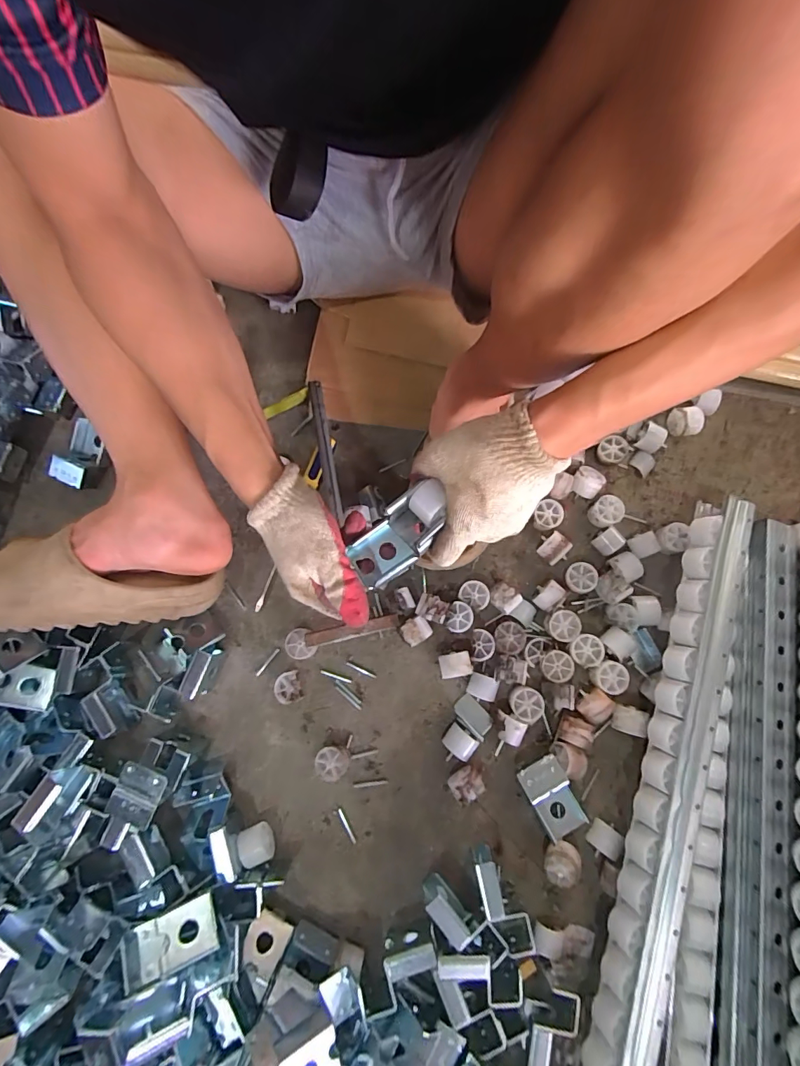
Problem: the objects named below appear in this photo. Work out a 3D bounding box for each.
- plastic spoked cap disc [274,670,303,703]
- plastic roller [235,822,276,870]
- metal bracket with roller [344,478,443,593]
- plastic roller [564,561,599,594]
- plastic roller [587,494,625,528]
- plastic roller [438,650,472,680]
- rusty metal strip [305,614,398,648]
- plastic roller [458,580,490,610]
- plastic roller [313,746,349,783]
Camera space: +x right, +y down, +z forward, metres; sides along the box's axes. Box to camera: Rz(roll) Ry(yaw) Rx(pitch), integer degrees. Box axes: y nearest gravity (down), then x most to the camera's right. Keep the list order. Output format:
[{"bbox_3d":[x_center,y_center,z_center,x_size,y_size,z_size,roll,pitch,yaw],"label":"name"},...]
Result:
[{"bbox_3d":[-0.126,0.175,0.506,0.027,0.023,0.034,-17,78,-2],"label":"plastic spoked cap disc"},{"bbox_3d":[-0.151,0.328,0.471,0.031,0.029,0.037,-22,78,-3],"label":"plastic roller"},{"bbox_3d":[0.000,0.003,0.387,0.047,0.039,0.112,49,122,10],"label":"metal bracket with roller"},{"bbox_3d":[0.211,0.053,0.525,0.036,0.023,0.035,-26,79,-4],"label":"plastic roller"},{"bbox_3d":[0.249,-0.025,0.541,0.038,0.028,0.033,-36,80,-6],"label":"plastic roller"},{"bbox_3d":[0.062,0.148,0.504,0.035,0.036,0.026,-10,78,-1],"label":"plastic roller"},{"bbox_3d":[-0.053,0.110,0.501,0.105,0.011,0.016,-10,78,-15],"label":"rusty metal strip"},{"bbox_3d":[0.089,0.073,0.531,0.035,0.024,0.030,32,80,8],"label":"plastic roller"},{"bbox_3d":[-0.073,0.249,0.486,0.035,0.024,0.033,0,78,1],"label":"plastic roller"}]

